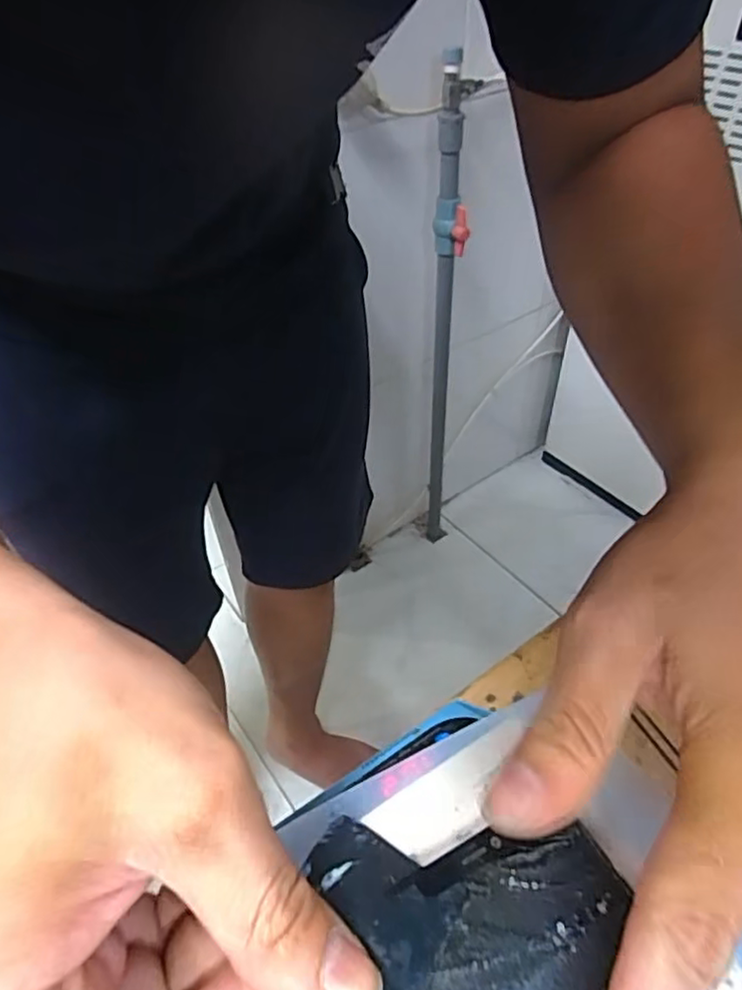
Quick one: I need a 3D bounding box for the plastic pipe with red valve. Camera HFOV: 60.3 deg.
[{"bbox_3d":[0.121,-0.230,1.089,0.047,0.881,0.058,-2,44,1],"label":"plastic pipe with red valve"}]

